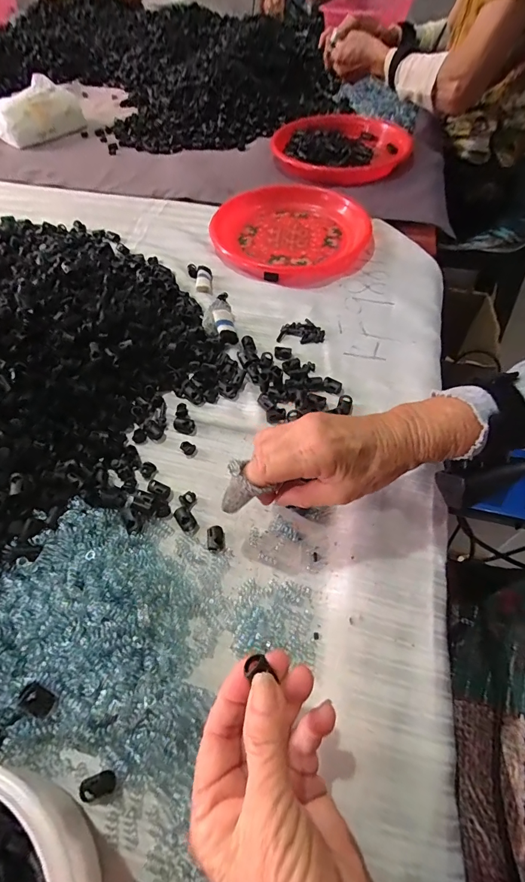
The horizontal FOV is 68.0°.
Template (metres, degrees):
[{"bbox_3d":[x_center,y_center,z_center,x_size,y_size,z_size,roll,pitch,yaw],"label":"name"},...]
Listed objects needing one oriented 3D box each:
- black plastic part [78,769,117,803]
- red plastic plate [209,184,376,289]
[{"bbox_3d":[-0.100,0.208,0.235,0.024,0.016,0.012,-19,59,-10],"label":"black plastic part"},{"bbox_3d":[0.044,-0.292,0.541,0.204,0.025,0.204,-1,57,1],"label":"red plastic plate"}]

